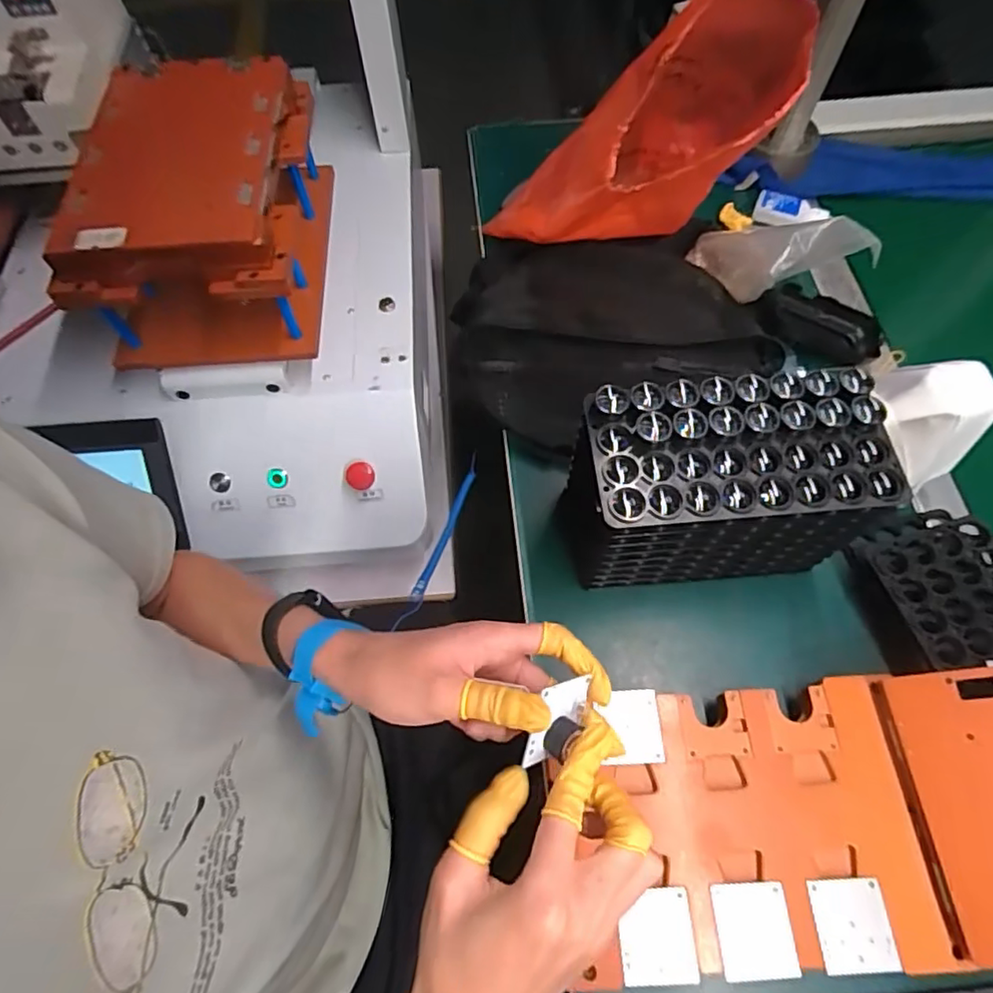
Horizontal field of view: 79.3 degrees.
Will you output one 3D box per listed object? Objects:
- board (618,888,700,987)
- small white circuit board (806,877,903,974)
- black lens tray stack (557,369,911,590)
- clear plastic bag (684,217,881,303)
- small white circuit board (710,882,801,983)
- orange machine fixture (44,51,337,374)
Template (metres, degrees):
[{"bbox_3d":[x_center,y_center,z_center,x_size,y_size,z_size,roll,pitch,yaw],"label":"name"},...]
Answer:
[{"bbox_3d":[0.098,0.268,0.365,0.045,0.004,0.048,-3,64,1],"label":"board"},{"bbox_3d":[0.218,0.262,0.365,0.045,0.004,0.048,-2,64,1],"label":"small white circuit board"},{"bbox_3d":[0.158,-0.004,0.445,0.194,0.148,0.092,-5,64,-1],"label":"black lens tray stack"},{"bbox_3d":[0.247,-0.217,0.558,0.080,0.062,0.164,-36,25,-15],"label":"clear plastic bag"},{"bbox_3d":[0.157,0.265,0.365,0.045,0.004,0.048,-3,64,1],"label":"small white circuit board"},{"bbox_3d":[-0.272,-0.269,0.567,0.185,0.140,0.255,-5,64,0],"label":"orange machine fixture"}]

